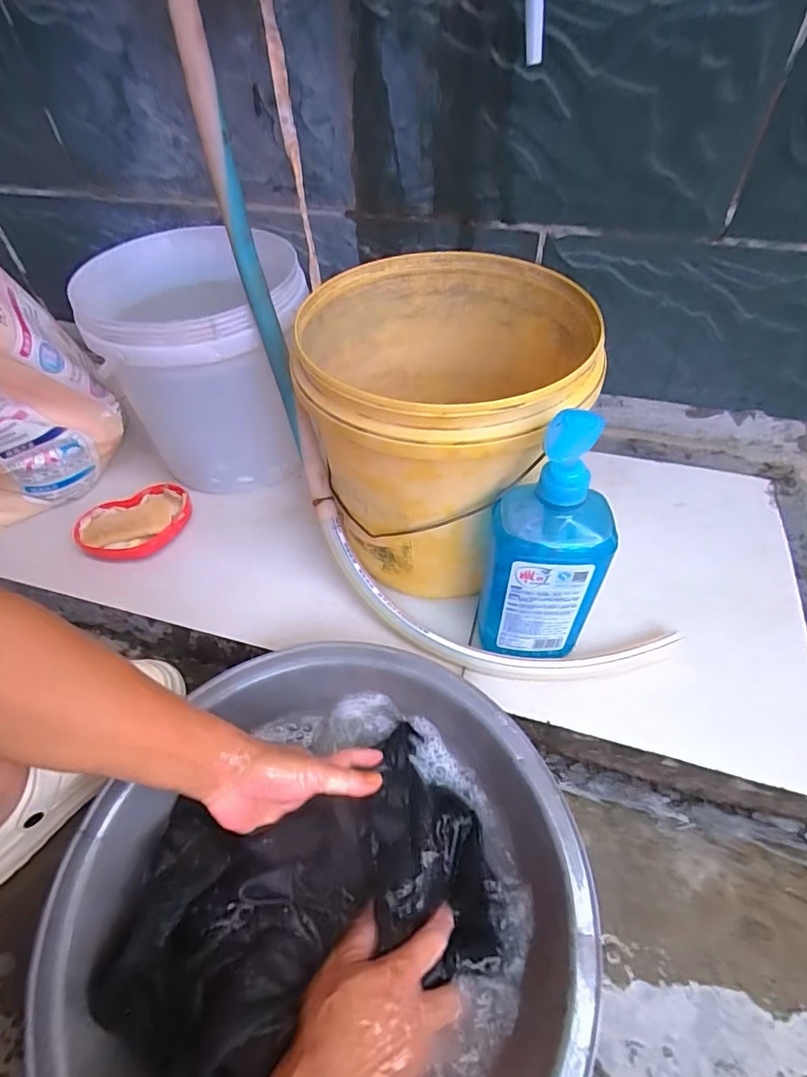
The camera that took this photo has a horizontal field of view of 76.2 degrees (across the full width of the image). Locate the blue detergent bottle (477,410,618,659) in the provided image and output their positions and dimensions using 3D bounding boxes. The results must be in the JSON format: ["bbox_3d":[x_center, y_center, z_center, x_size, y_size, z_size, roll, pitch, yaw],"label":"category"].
[{"bbox_3d":[0.115,0.014,0.422,0.094,0.252,0.062,7,51,8],"label":"blue detergent bottle"}]

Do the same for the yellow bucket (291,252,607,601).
[{"bbox_3d":[0.039,-0.105,0.512,0.237,0.233,0.247,-1,51,1],"label":"yellow bucket"}]

